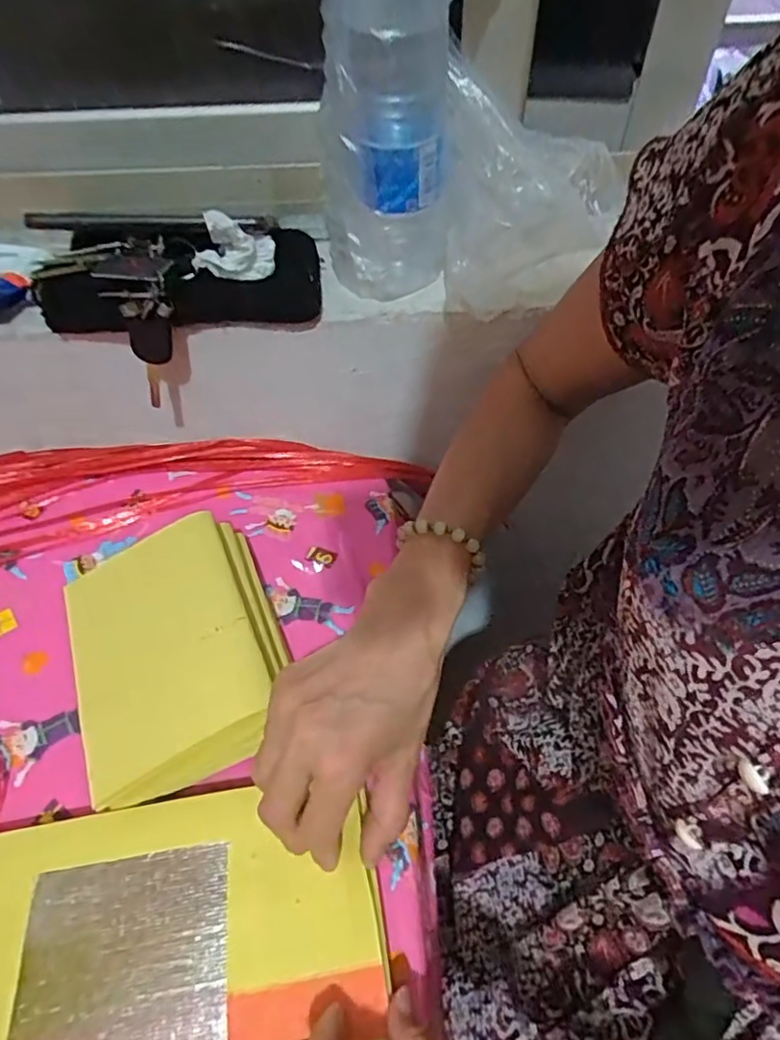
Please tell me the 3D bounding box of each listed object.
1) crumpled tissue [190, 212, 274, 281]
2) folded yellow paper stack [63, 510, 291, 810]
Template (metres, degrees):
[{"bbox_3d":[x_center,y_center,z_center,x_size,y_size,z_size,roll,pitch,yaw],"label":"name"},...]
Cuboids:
[{"bbox_3d":[-0.115,-0.200,0.429,0.059,0.049,0.019,-9,52,-6],"label":"crumpled tissue"},{"bbox_3d":[-0.136,0.088,0.389,0.124,0.063,0.166,-21,54,-13],"label":"folded yellow paper stack"}]

